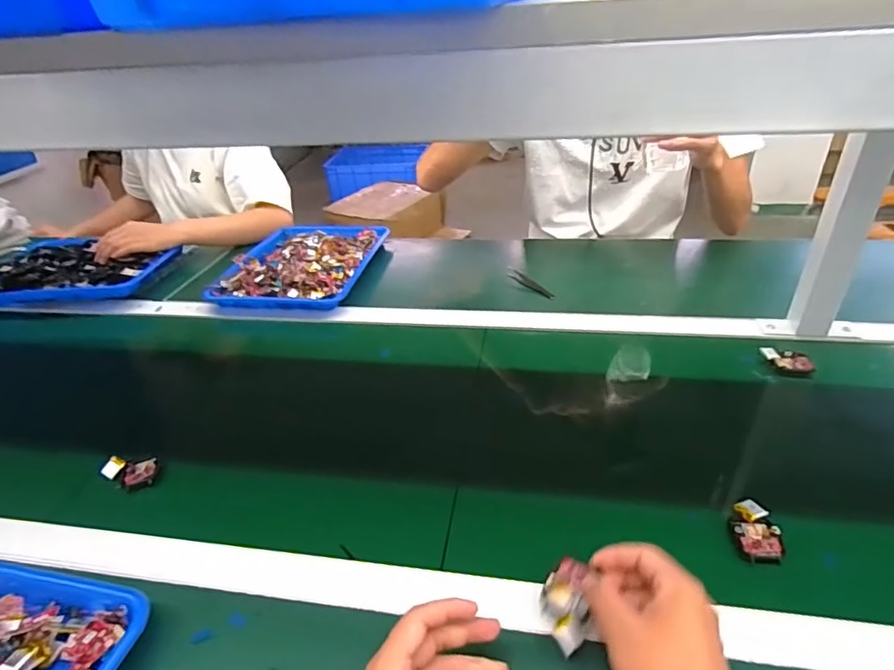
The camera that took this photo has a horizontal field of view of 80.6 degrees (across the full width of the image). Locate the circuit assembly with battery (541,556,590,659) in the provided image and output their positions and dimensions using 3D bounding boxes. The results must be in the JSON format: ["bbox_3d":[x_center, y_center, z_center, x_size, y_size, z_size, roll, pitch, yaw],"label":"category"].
[{"bbox_3d":[0.087,0.201,0.393,0.033,0.020,0.063,6,35,16],"label":"circuit assembly with battery"}]

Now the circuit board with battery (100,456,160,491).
[{"bbox_3d":[-0.350,0.150,0.583,0.054,0.019,0.041,-2,33,4],"label":"circuit board with battery"}]

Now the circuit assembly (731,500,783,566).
[{"bbox_3d":[0.274,0.174,0.468,0.037,0.014,0.056,4,34,13],"label":"circuit assembly"}]

